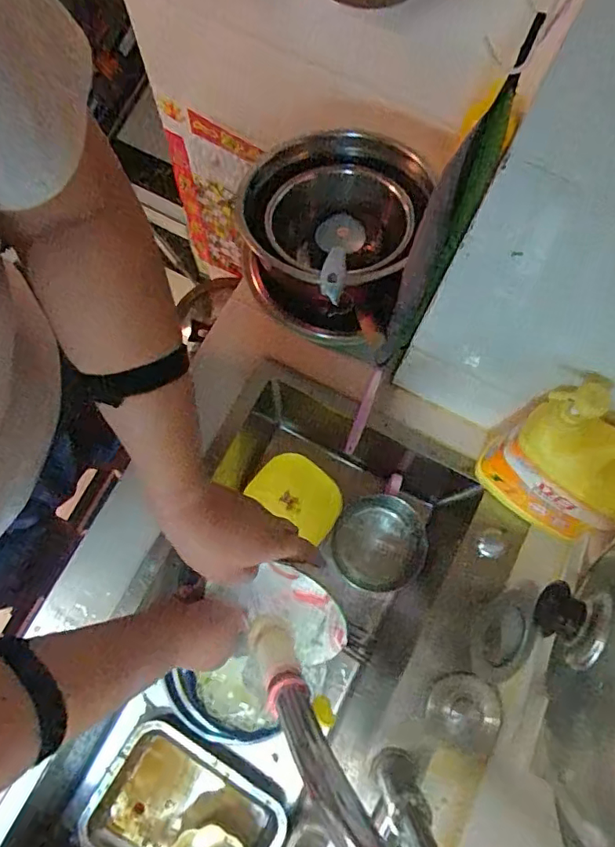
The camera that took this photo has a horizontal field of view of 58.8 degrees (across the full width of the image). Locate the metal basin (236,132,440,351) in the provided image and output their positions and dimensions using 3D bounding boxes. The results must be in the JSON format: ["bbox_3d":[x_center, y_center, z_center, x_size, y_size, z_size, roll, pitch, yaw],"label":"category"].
[{"bbox_3d":[0.024,-0.239,0.657,0.205,0.094,0.240,19,75,4],"label":"metal basin"}]

